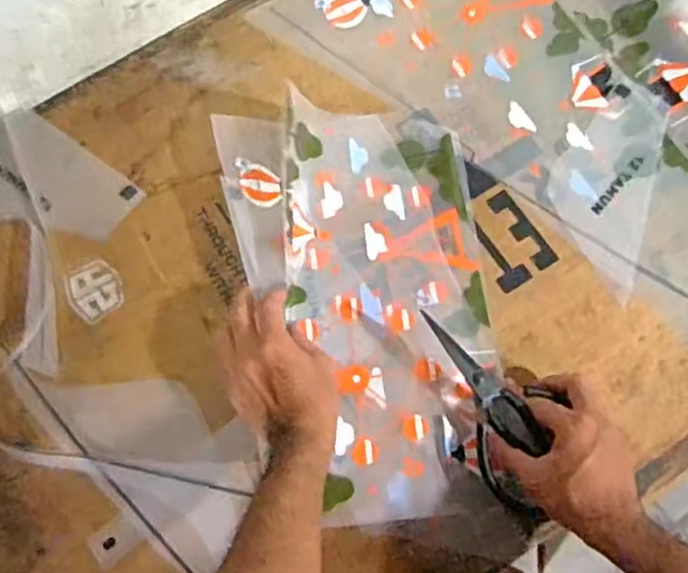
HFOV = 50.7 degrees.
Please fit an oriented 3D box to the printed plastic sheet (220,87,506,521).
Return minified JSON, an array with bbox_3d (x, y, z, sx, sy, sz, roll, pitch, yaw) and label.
[{"bbox_3d":[0.034,0.005,0.660,0.218,0.049,0.395,-15,75,-4],"label":"printed plastic sheet"}]

